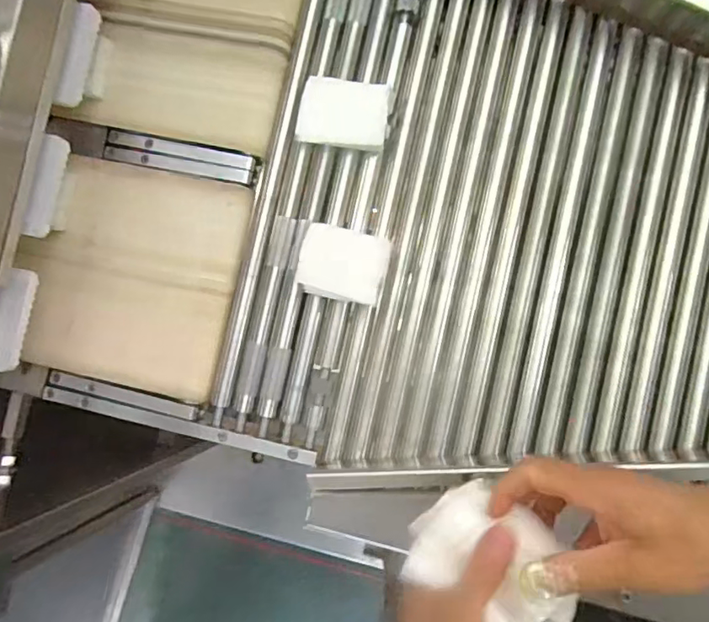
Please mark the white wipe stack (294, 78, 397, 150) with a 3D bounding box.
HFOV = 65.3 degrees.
[{"bbox_3d":[-0.011,-0.225,0.632,0.101,0.022,0.075,10,89,8],"label":"white wipe stack"}]

